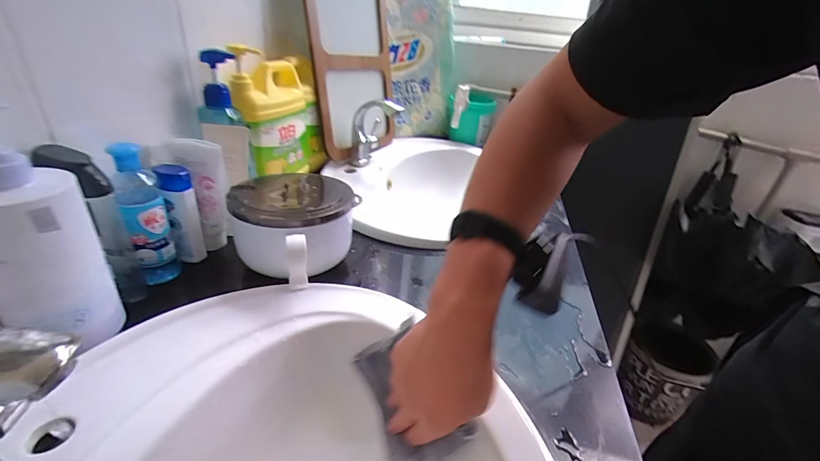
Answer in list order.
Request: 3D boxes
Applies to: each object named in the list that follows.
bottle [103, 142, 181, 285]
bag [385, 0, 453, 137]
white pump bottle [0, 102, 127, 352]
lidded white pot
[{"bbox_3d":[-0.303,-0.016,0.435,0.042,0.168,0.035,-16,36,-35],"label":"bottle"},{"bbox_3d":[0.033,-0.475,0.986,0.223,0.436,0.059,-15,19,-31],"label":"bag"},{"bbox_3d":[-0.312,0.008,0.316,0.076,0.210,0.060,-20,38,-38],"label":"white pump bottle"},{"bbox_3d":[-0.154,-0.007,0.493,0.137,0.097,0.151,16,30,17],"label":"lidded white pot"}]

